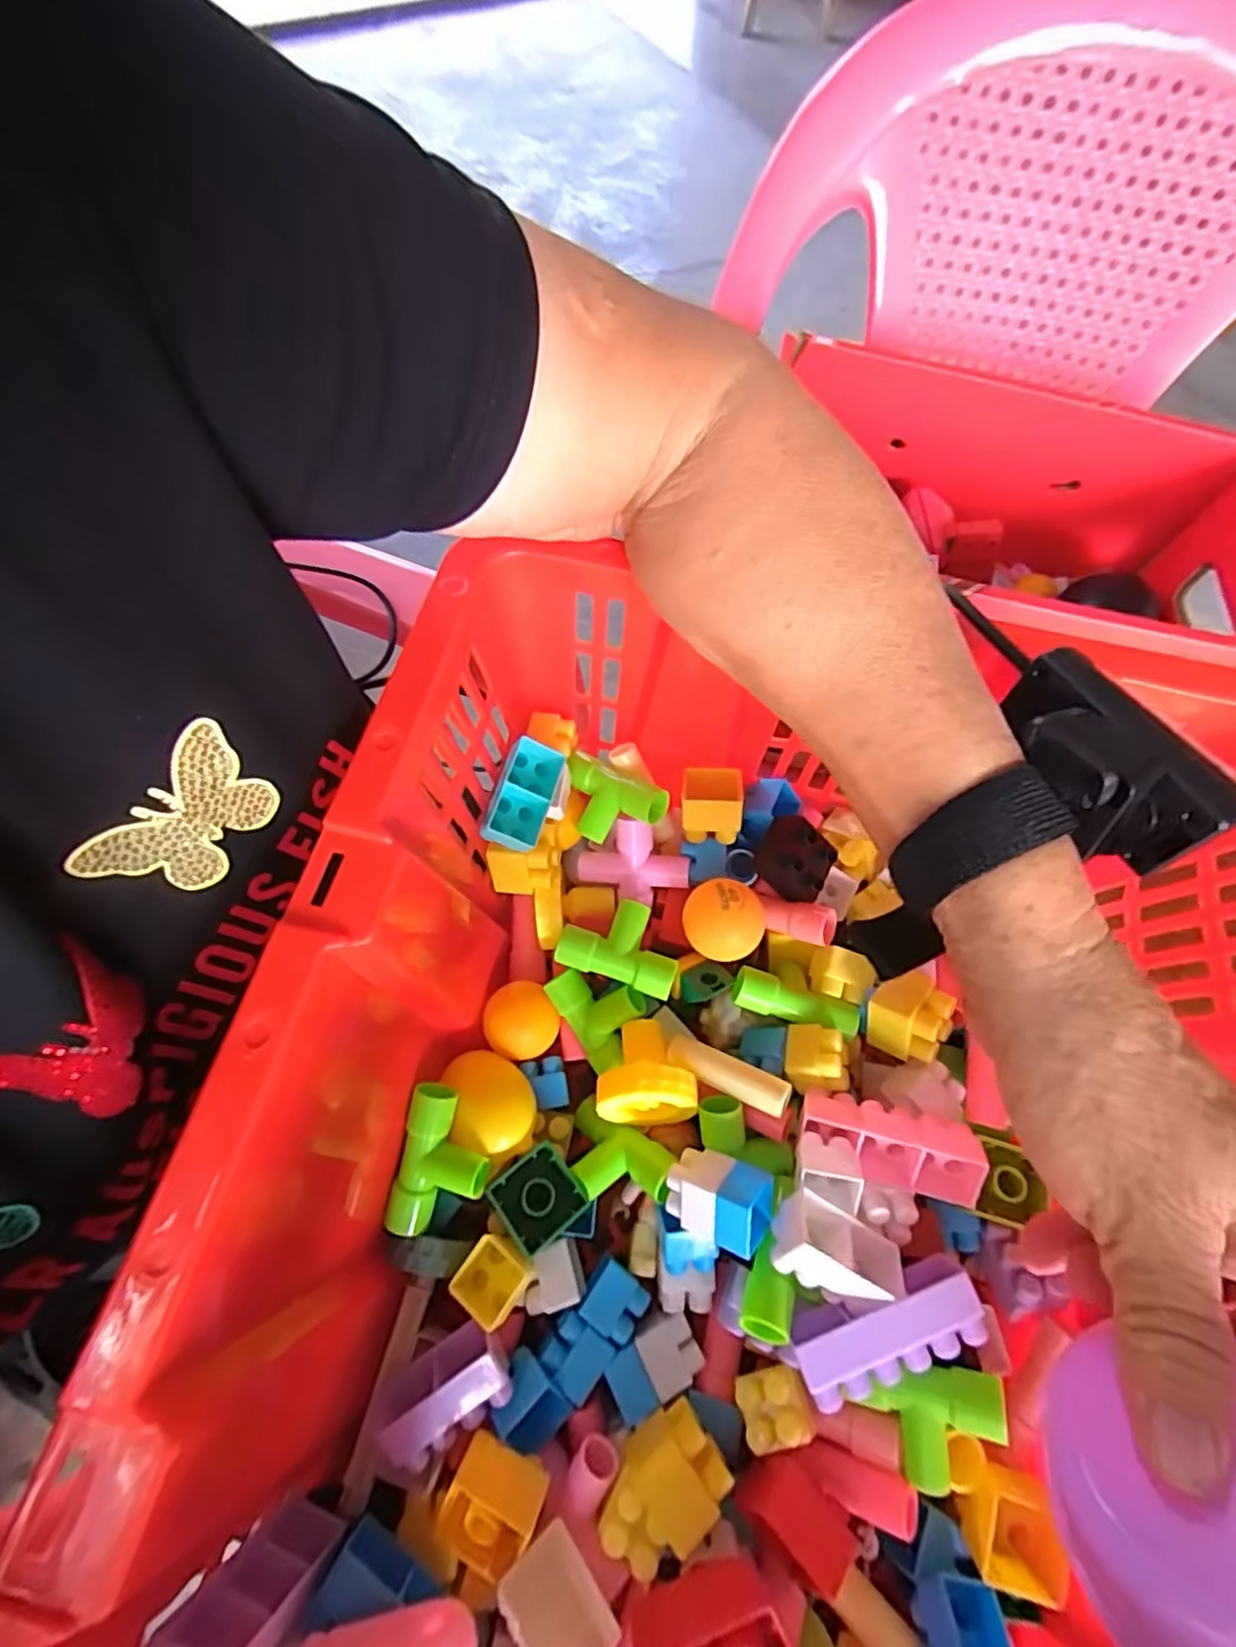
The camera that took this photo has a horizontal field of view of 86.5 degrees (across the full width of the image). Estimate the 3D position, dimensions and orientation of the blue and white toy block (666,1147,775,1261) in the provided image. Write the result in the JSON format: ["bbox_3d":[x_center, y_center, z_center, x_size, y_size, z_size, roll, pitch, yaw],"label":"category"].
[{"bbox_3d":[0.042,0.154,0.270,0.037,0.025,0.026,5,99,36],"label":"blue and white toy block"}]

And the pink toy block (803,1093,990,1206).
[{"bbox_3d":[0.115,0.136,0.277,0.071,0.019,0.027,10,108,14],"label":"pink toy block"}]

